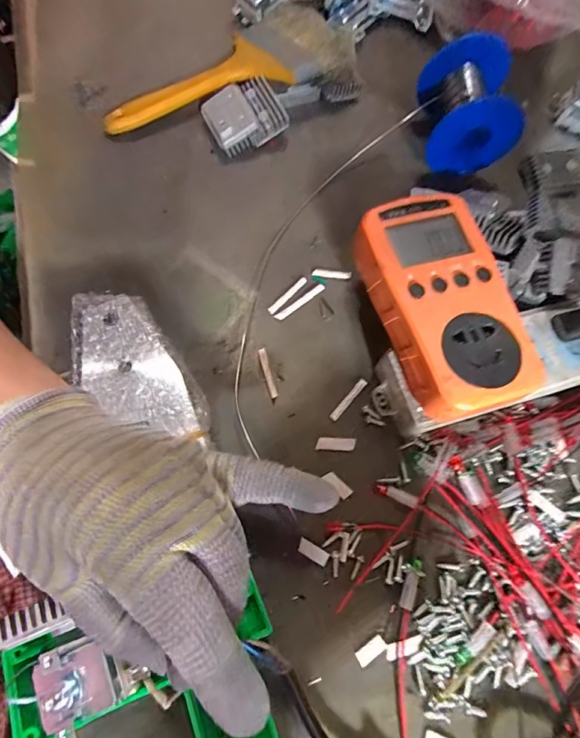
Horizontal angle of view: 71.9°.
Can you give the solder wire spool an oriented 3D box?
[{"bbox_3d":[0.134,-0.201,0.303,0.063,0.054,0.068,1,73,-4],"label":"solder wire spool"}]

